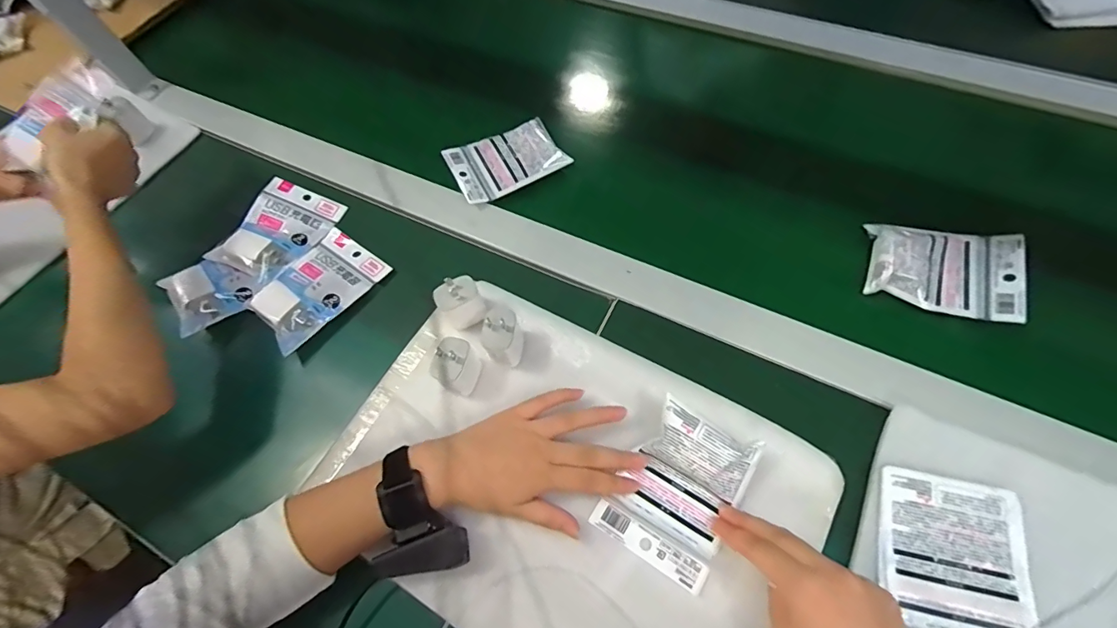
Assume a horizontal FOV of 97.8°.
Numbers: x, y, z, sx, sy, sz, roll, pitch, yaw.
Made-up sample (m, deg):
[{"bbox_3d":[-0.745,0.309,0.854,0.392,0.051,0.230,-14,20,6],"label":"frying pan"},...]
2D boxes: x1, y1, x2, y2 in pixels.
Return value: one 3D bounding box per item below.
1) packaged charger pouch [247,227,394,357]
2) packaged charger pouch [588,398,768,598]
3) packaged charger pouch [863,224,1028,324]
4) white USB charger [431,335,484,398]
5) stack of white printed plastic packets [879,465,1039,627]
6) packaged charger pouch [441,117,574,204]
[{"bbox_3d":[-0.265,-0.033,0.530,0.096,0.023,0.135,32,71,19],"label":"packaged charger pouch"},{"bbox_3d":[0.097,0.142,0.392,0.092,0.044,0.116,29,68,18],"label":"packaged charger pouch"},{"bbox_3d":[0.380,-0.047,0.483,0.129,0.026,0.093,17,66,13],"label":"packaged charger pouch"},{"bbox_3d":[-0.093,0.048,0.451,0.031,0.054,0.041,17,66,13],"label":"white USB charger"},{"bbox_3d":[0.298,0.203,0.362,0.104,0.006,0.156,14,66,12],"label":"stack of white printed plastic packets"},{"bbox_3d":[-0.065,-0.192,0.596,0.131,0.022,0.092,-28,64,-9],"label":"packaged charger pouch"}]

